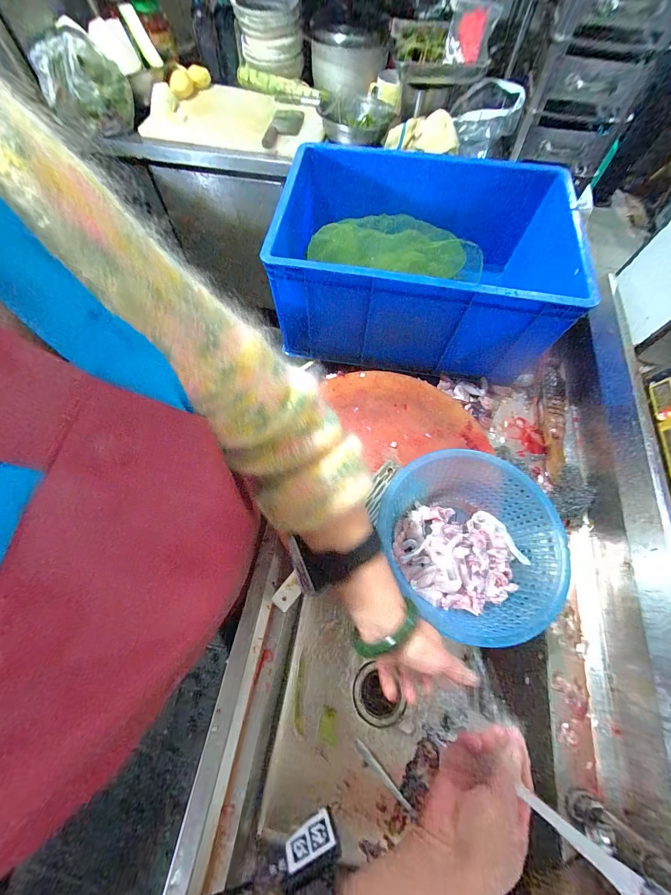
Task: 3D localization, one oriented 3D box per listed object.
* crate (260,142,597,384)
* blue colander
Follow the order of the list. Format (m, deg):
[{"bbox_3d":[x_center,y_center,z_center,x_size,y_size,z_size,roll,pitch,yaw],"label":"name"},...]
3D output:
[{"bbox_3d":[0.172,-0.360,0.627,0.515,0.220,0.342,8,66,3],"label":"crate"},{"bbox_3d":[0.195,0.131,0.465,0.205,0.098,0.236,-29,69,-13],"label":"blue colander"}]

